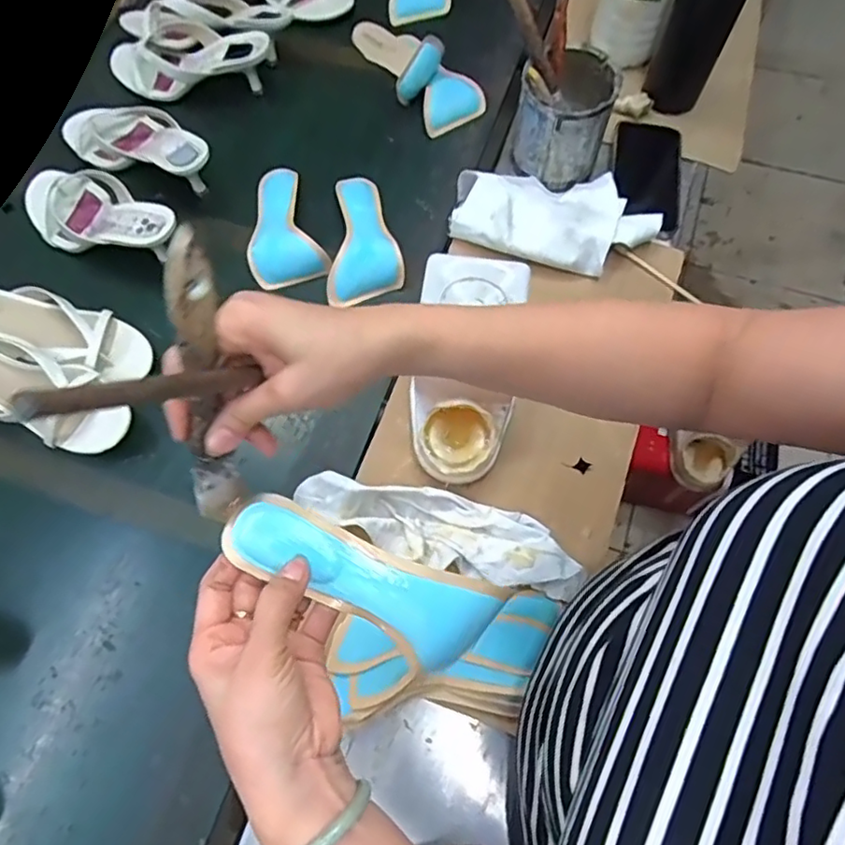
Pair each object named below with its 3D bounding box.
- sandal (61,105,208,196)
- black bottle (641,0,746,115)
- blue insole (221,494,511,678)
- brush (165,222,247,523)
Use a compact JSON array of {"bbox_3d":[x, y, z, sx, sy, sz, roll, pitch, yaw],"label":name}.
[{"bbox_3d":[-0.355,-0.352,0.774,0.240,0.075,0.094,26,72,25],"label":"sandal"},{"bbox_3d":[0.309,-0.455,0.663,0.070,0.213,0.058,14,68,7],"label":"black bottle"},{"bbox_3d":[-0.036,0.092,0.351,0.163,0.018,0.053,26,72,-4],"label":"blue insole"},{"bbox_3d":[-0.110,-0.014,0.311,0.021,0.178,0.023,19,42,10],"label":"brush"}]

